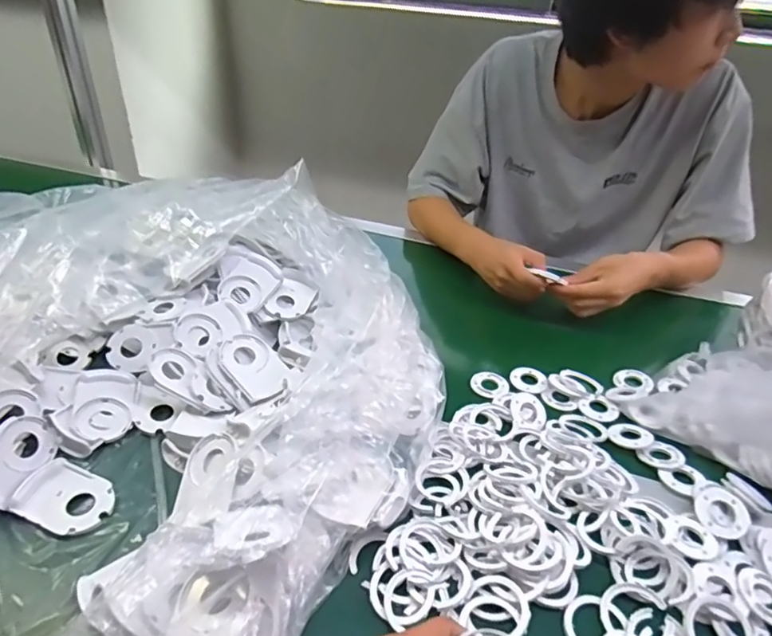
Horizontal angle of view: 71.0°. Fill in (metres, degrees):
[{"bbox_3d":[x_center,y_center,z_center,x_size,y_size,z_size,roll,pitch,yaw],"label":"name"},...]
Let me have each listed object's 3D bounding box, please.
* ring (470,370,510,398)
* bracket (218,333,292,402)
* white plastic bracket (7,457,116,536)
[{"bbox_3d":[0.124,0.080,0.647,0.041,0.008,0.040,1,38,-1],"label":"ring"},{"bbox_3d":[-0.140,0.051,0.579,0.053,0.015,0.089,-33,67,-29],"label":"bracket"},{"bbox_3d":[-0.282,0.157,0.479,0.078,0.012,0.059,15,40,16],"label":"white plastic bracket"}]

